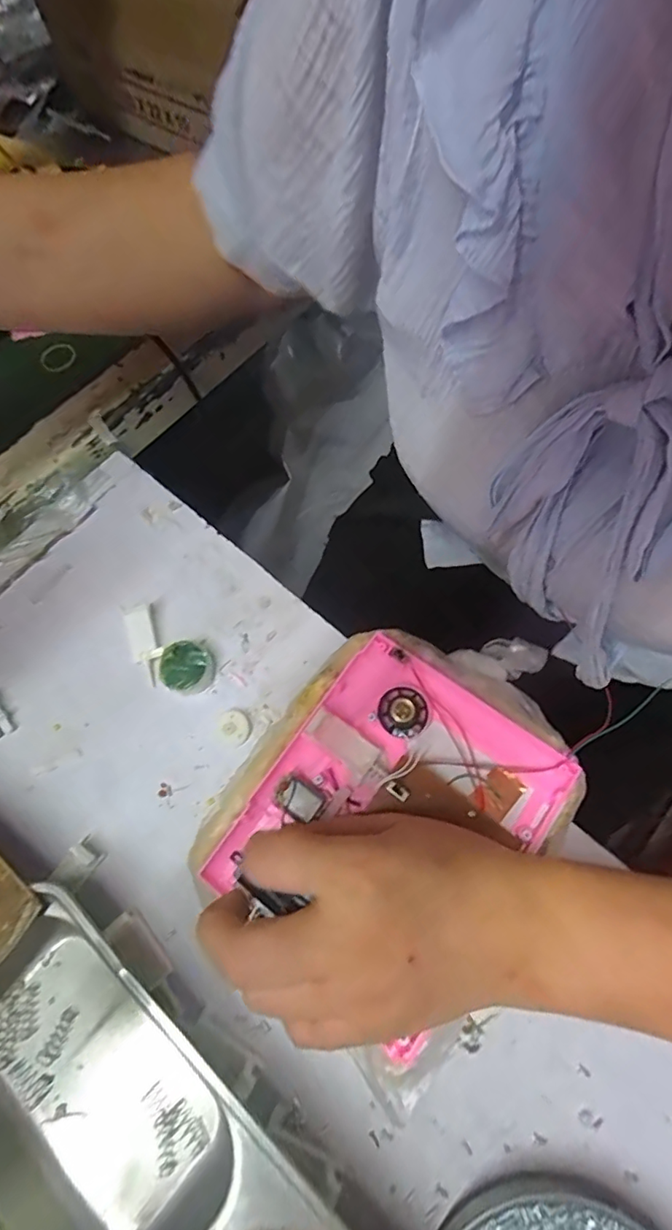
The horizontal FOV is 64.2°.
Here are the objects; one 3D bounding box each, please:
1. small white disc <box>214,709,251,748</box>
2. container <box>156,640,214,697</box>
[{"bbox_3d":[-0.066,0.072,0.342,0.022,0.004,0.023,-1,68,2],"label":"small white disc"},{"bbox_3d":[-0.098,0.035,0.352,0.033,0.017,0.032,-1,68,2],"label":"container"}]

